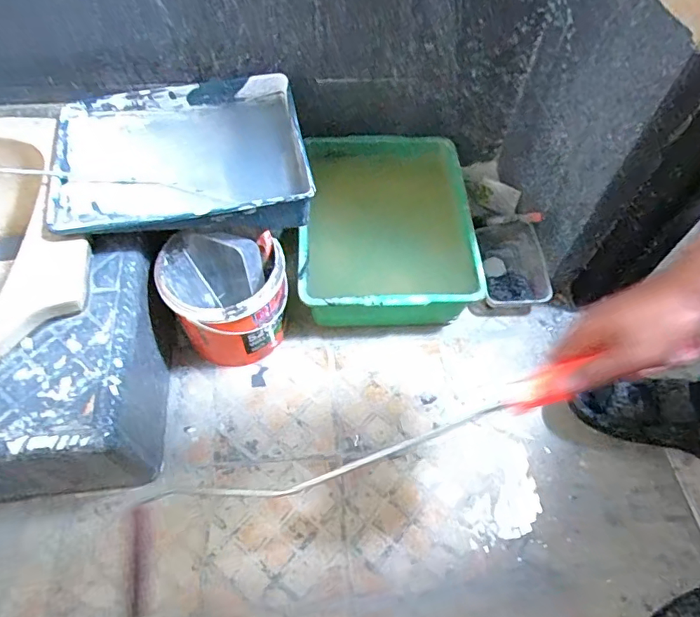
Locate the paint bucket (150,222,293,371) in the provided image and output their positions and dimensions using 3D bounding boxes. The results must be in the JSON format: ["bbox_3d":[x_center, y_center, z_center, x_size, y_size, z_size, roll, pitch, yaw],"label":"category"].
[{"bbox_3d":[-0.201,-0.013,0.808,0.186,0.205,0.160,16,59,7],"label":"paint bucket"}]

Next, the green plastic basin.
[{"bbox_3d":[0.064,-0.143,0.941,0.305,0.133,0.389,0,58,-4],"label":"green plastic basin"}]

